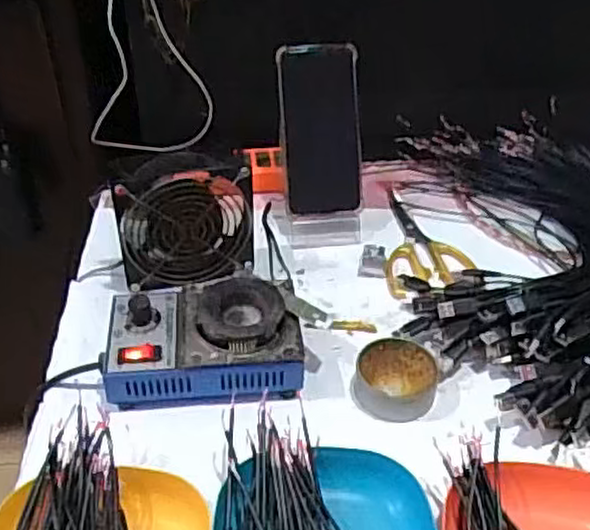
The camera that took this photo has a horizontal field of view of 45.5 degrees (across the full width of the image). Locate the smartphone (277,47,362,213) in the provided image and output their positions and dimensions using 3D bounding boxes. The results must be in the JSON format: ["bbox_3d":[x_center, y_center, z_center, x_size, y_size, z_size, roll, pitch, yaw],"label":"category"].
[{"bbox_3d":[0.027,-0.134,0.702,0.078,0.164,0.012,-5,9,-7],"label":"smartphone"}]

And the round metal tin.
[{"bbox_3d":[0.081,0.090,0.556,0.063,0.025,0.062,1,41,-1],"label":"round metal tin"}]

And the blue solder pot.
[{"bbox_3d":[-0.071,0.055,0.557,0.151,0.056,0.104,-3,41,-5],"label":"blue solder pot"}]

